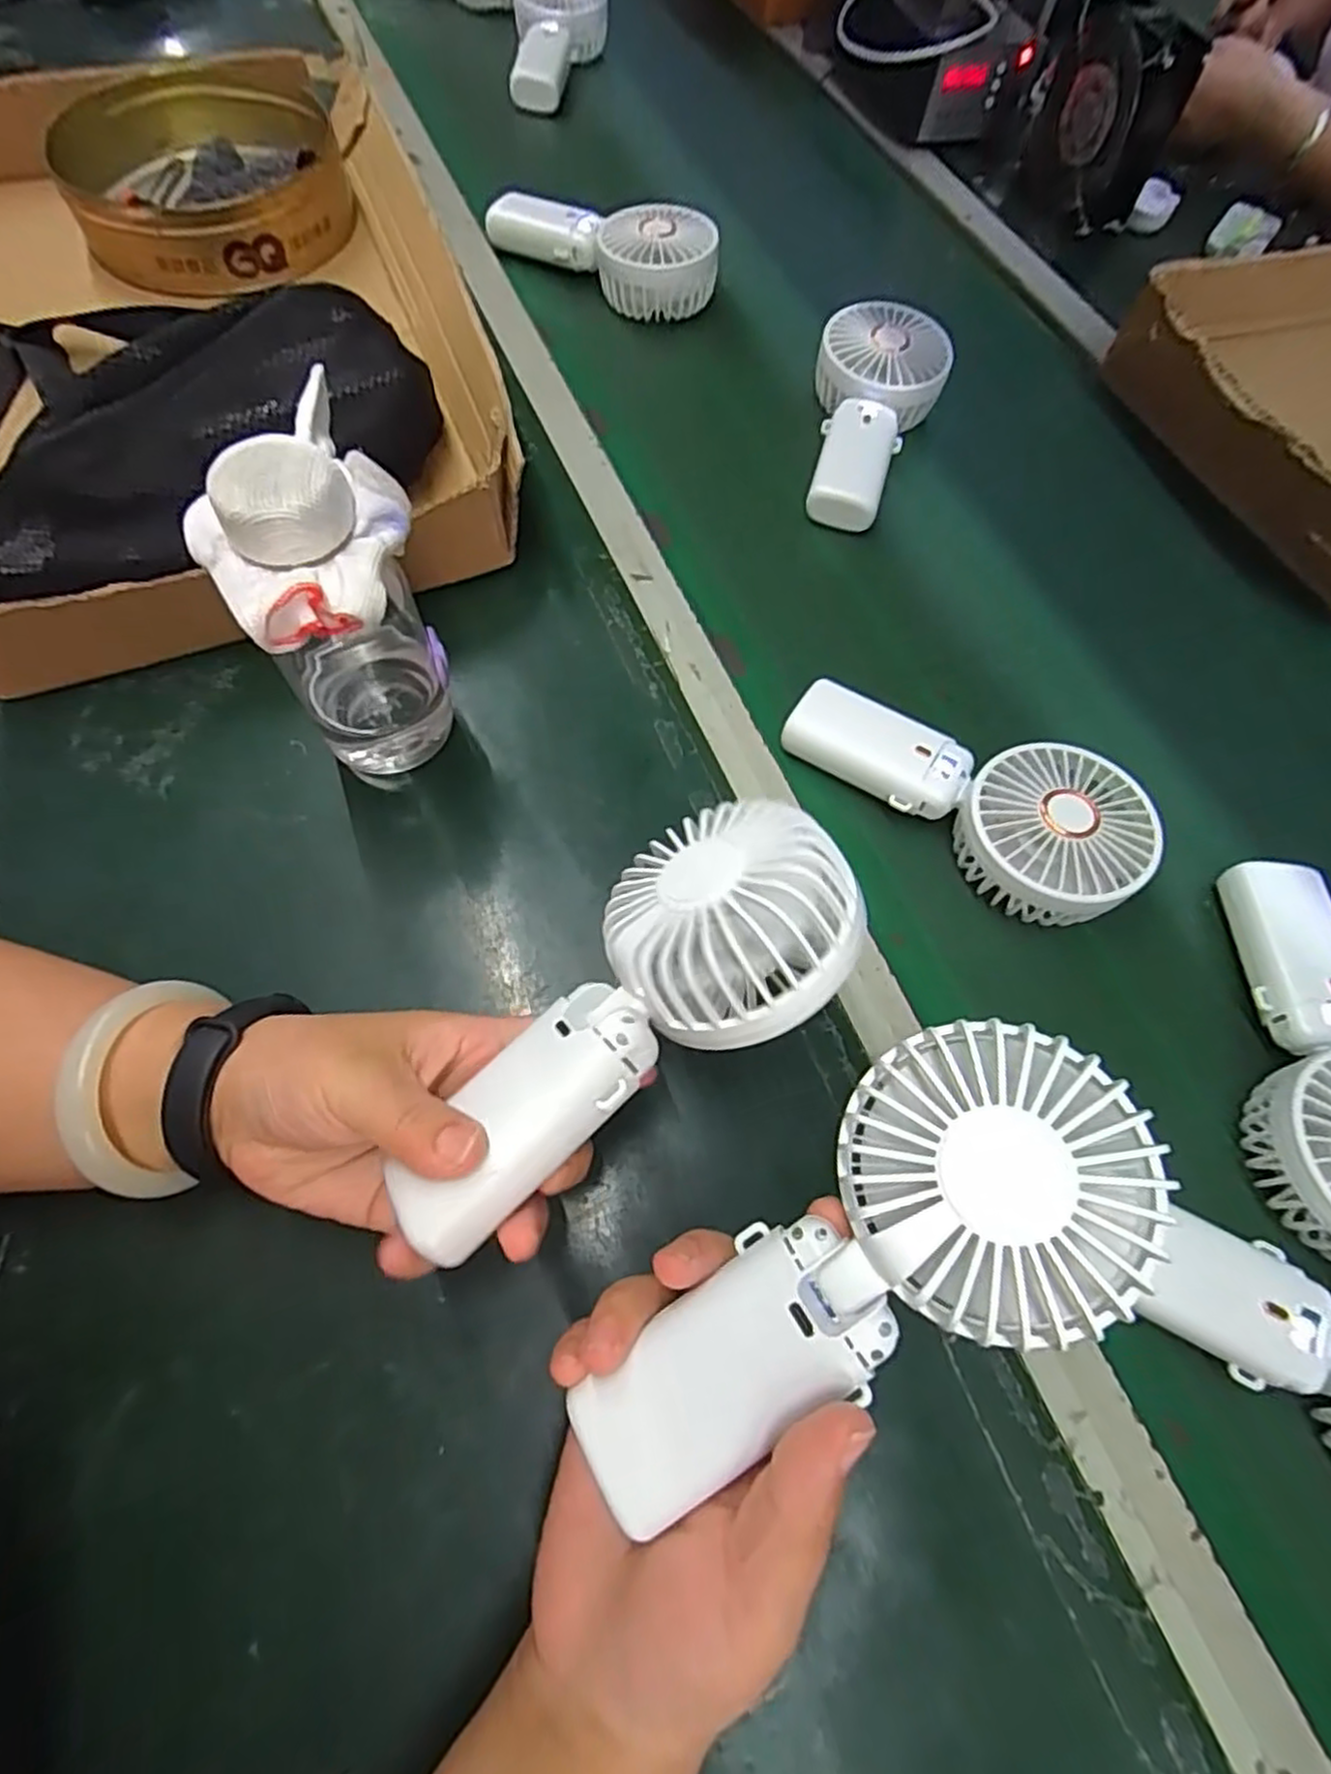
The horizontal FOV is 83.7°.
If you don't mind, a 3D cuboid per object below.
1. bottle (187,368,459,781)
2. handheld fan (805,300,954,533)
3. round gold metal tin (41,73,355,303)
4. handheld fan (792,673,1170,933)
[{"bbox_3d":[-0.135,-0.110,0.316,0.070,0.154,0.081,-26,69,-14],"label":"bottle"},{"bbox_3d":[0.134,-0.321,0.509,0.090,0.057,0.177,19,66,6],"label":"handheld fan"},{"bbox_3d":[-0.326,-0.503,0.530,0.184,0.053,0.202,2,65,-3],"label":"round gold metal tin"},{"bbox_3d":[0.150,-0.052,0.386,0.185,0.051,0.086,33,68,12],"label":"handheld fan"}]

